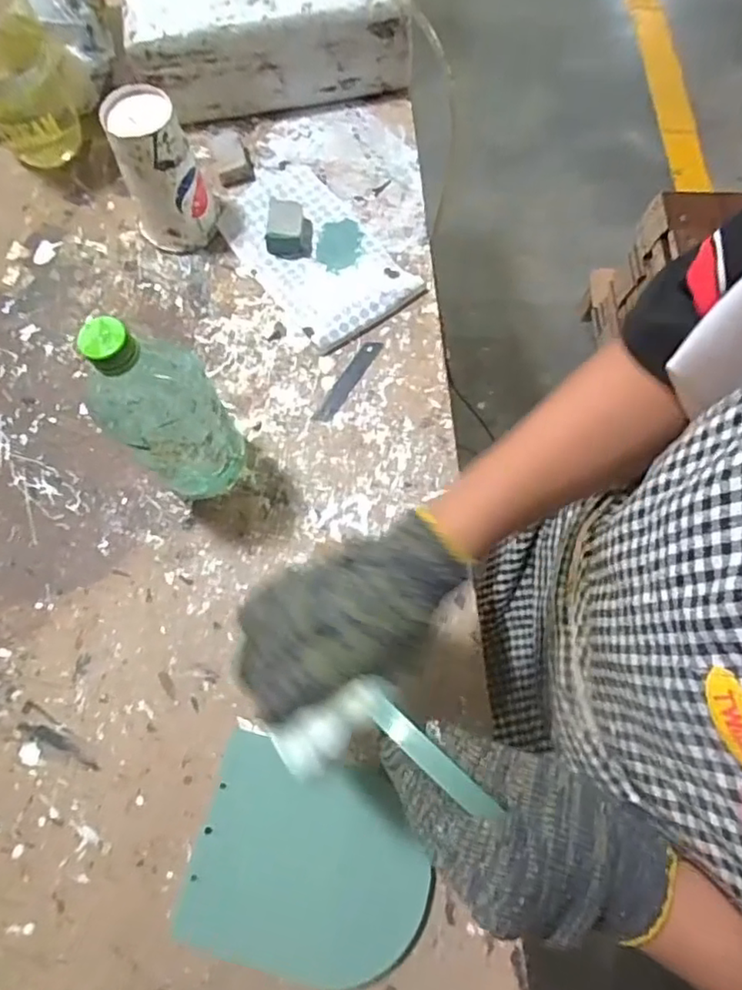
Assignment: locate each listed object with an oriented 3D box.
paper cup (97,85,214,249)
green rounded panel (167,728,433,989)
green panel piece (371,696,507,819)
[{"bbox_3d":[-0.199,-0.303,0.576,0.071,0.126,0.073,0,71,1],"label":"paper cup"},{"bbox_3d":[-0.045,0.273,0.452,0.171,0.008,0.140,15,65,3],"label":"green rounded panel"},{"bbox_3d":[0.031,0.131,0.303,0.074,0.005,0.012,39,76,14],"label":"green panel piece"}]

